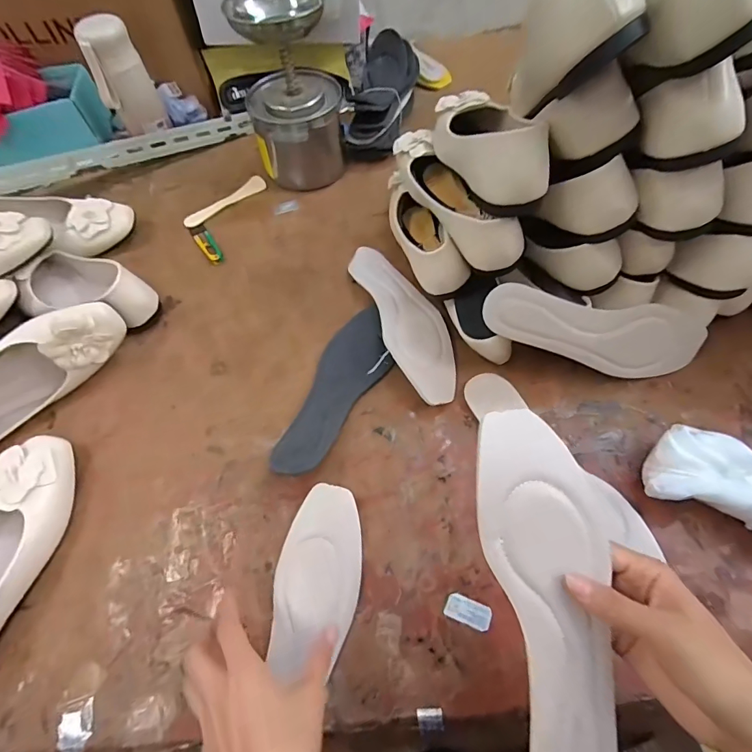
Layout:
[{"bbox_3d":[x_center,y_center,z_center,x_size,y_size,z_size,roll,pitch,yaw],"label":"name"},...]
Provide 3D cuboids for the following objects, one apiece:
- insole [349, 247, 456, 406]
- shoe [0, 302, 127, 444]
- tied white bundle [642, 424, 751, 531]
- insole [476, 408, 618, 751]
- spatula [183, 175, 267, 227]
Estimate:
[{"bbox_3d":[0.036,-0.076,0.515,0.077,0.030,0.246,-19,62,-7],"label":"insole"},{"bbox_3d":[-0.407,0.007,0.465,0.076,0.088,0.258,40,70,22],"label":"shoe"},{"bbox_3d":[0.335,0.105,0.380,0.149,0.050,0.073,23,65,15],"label":"tied white bundle"},{"bbox_3d":[0.116,0.146,0.270,0.076,0.013,0.244,-9,84,-2],"label":"insole"},{"bbox_3d":[-0.235,-0.274,0.652,0.143,0.006,0.032,-41,67,-18],"label":"spatula"}]

